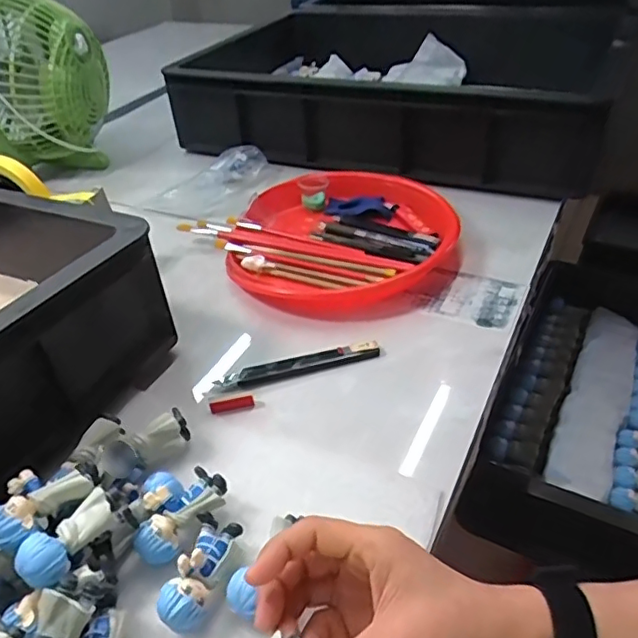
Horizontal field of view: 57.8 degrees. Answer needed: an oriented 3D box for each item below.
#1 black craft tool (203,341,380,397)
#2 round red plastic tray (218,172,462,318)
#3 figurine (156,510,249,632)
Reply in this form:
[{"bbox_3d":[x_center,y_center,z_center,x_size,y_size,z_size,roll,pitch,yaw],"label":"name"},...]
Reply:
[{"bbox_3d":[-0.020,0.040,0.483,0.144,0.010,0.019,-12,37,-9],"label":"black craft tool"},{"bbox_3d":[0.030,-0.089,0.621,0.228,0.041,0.246,-3,37,3],"label":"round red plastic tray"},{"bbox_3d":[-0.066,0.143,0.328,0.029,0.037,0.062,8,39,17],"label":"figurine"}]

